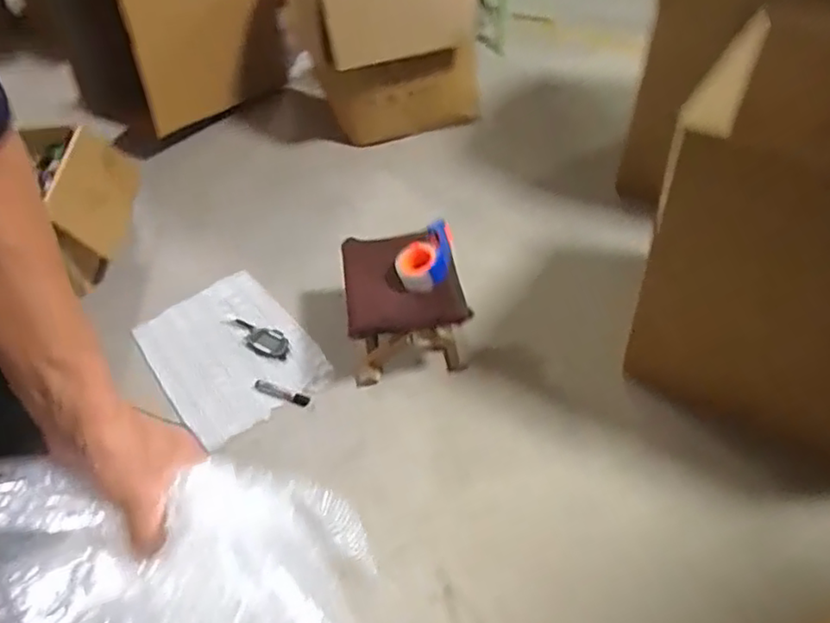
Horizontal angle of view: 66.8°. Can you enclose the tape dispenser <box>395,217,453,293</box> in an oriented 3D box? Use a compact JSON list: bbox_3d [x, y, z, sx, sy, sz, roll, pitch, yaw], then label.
[{"bbox_3d":[0.023,-0.122,1.351,0.109,0.074,0.147,3,45,9],"label":"tape dispenser"}]

